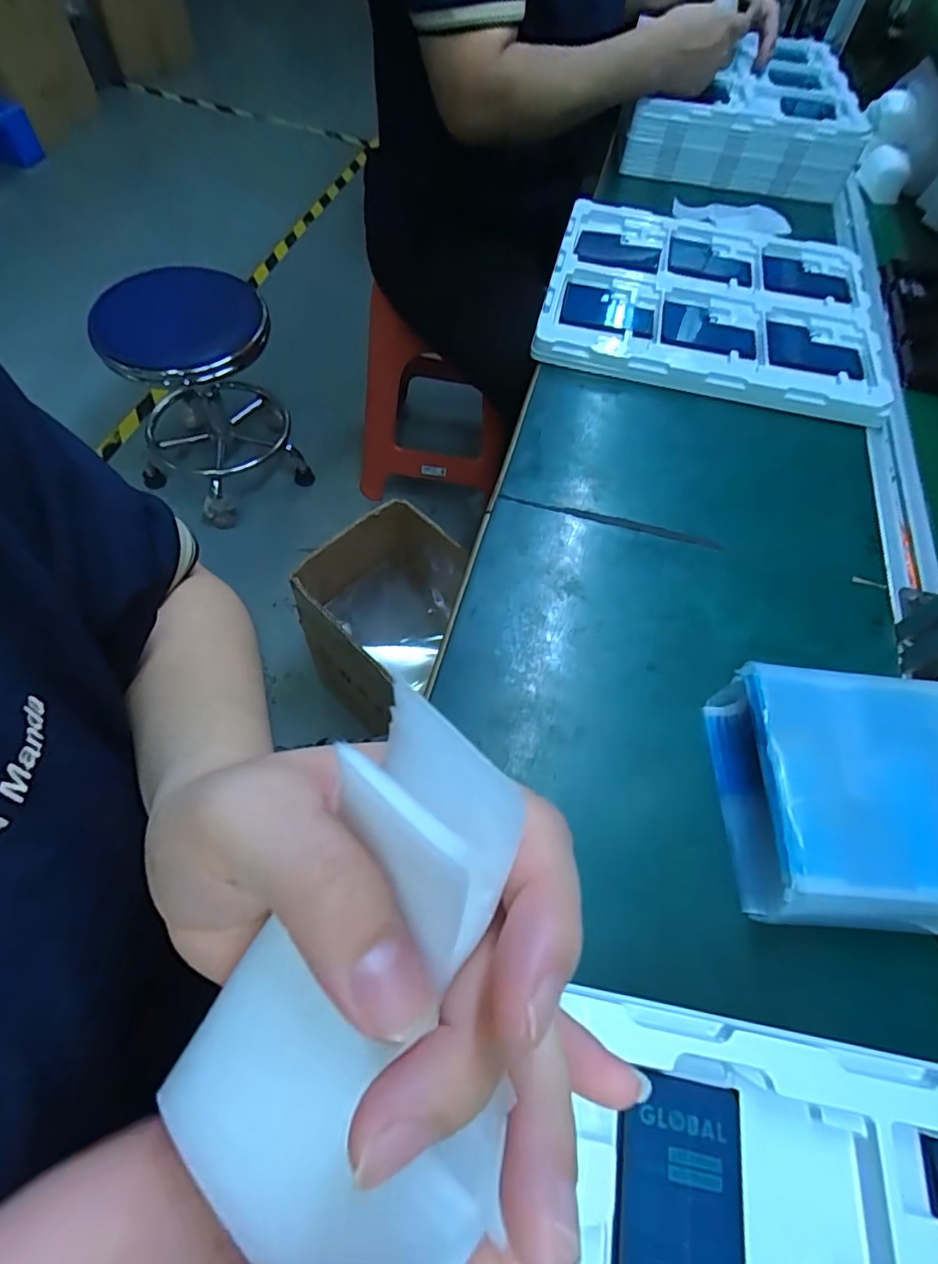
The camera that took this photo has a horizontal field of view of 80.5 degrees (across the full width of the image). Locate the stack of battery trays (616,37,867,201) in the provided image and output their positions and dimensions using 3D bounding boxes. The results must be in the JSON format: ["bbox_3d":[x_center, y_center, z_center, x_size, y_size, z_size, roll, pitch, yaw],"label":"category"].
[{"bbox_3d":[0.368,-0.699,0.746,0.282,0.087,0.303,12,60,3],"label":"stack of battery trays"}]

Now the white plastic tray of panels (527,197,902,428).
[{"bbox_3d":[0.245,-0.334,0.563,0.318,0.031,0.280,15,60,4],"label":"white plastic tray of panels"}]

